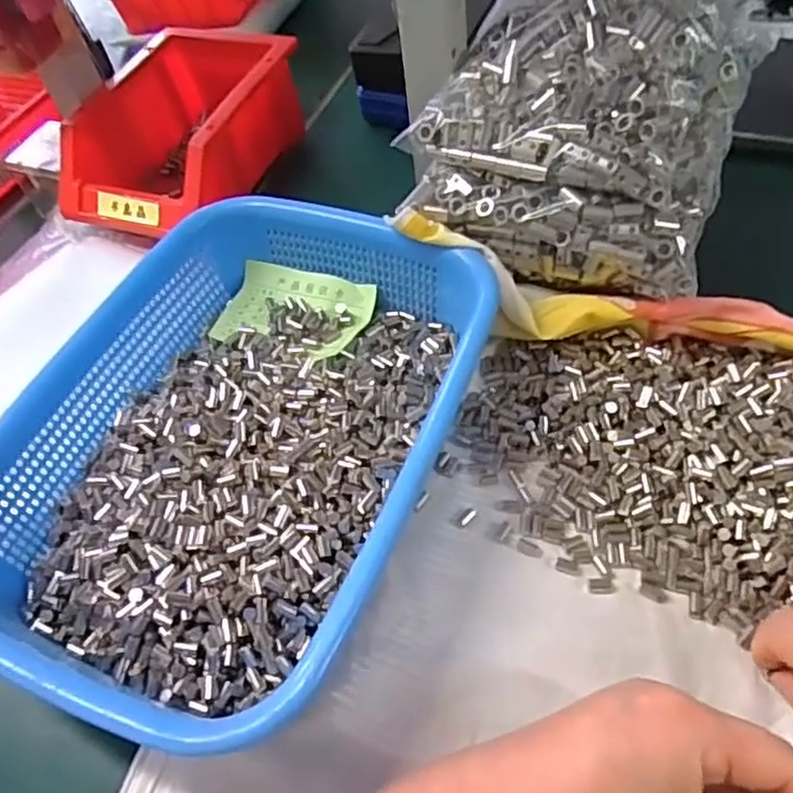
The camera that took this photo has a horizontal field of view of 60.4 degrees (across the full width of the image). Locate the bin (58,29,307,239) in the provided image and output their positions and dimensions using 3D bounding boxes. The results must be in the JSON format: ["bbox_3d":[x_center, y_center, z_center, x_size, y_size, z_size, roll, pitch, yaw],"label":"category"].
[{"bbox_3d":[-0.163,-0.199,0.520,0.125,0.079,0.176,16,58,18],"label":"bin"}]

